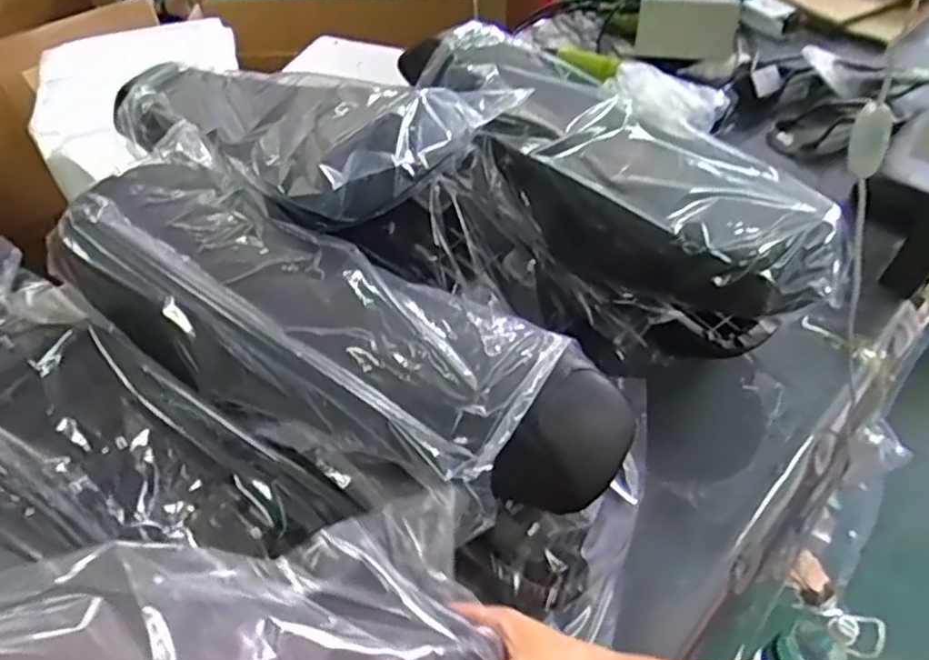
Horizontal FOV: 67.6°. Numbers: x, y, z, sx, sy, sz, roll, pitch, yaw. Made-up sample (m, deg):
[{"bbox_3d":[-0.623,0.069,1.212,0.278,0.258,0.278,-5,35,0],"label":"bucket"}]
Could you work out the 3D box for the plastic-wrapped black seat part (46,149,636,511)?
[{"bbox_3d":[-0.139,-0.010,0.614,0.575,0.094,0.179,29,56,23],"label":"plastic-wrapped black seat part"}]

